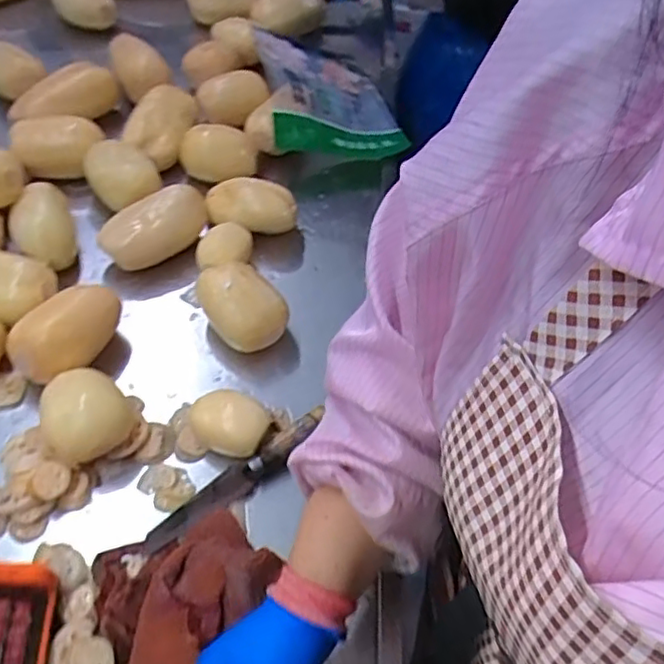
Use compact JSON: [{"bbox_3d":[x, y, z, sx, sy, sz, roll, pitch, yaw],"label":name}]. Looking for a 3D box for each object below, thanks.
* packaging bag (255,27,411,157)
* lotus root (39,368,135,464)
[{"bbox_3d":[-0.013,-0.351,0.961,0.206,0.066,0.256,-6,53,-11],"label":"packaging bag"},{"bbox_3d":[-0.233,0.076,0.606,0.077,0.053,0.076,3,51,-4],"label":"lotus root"}]

